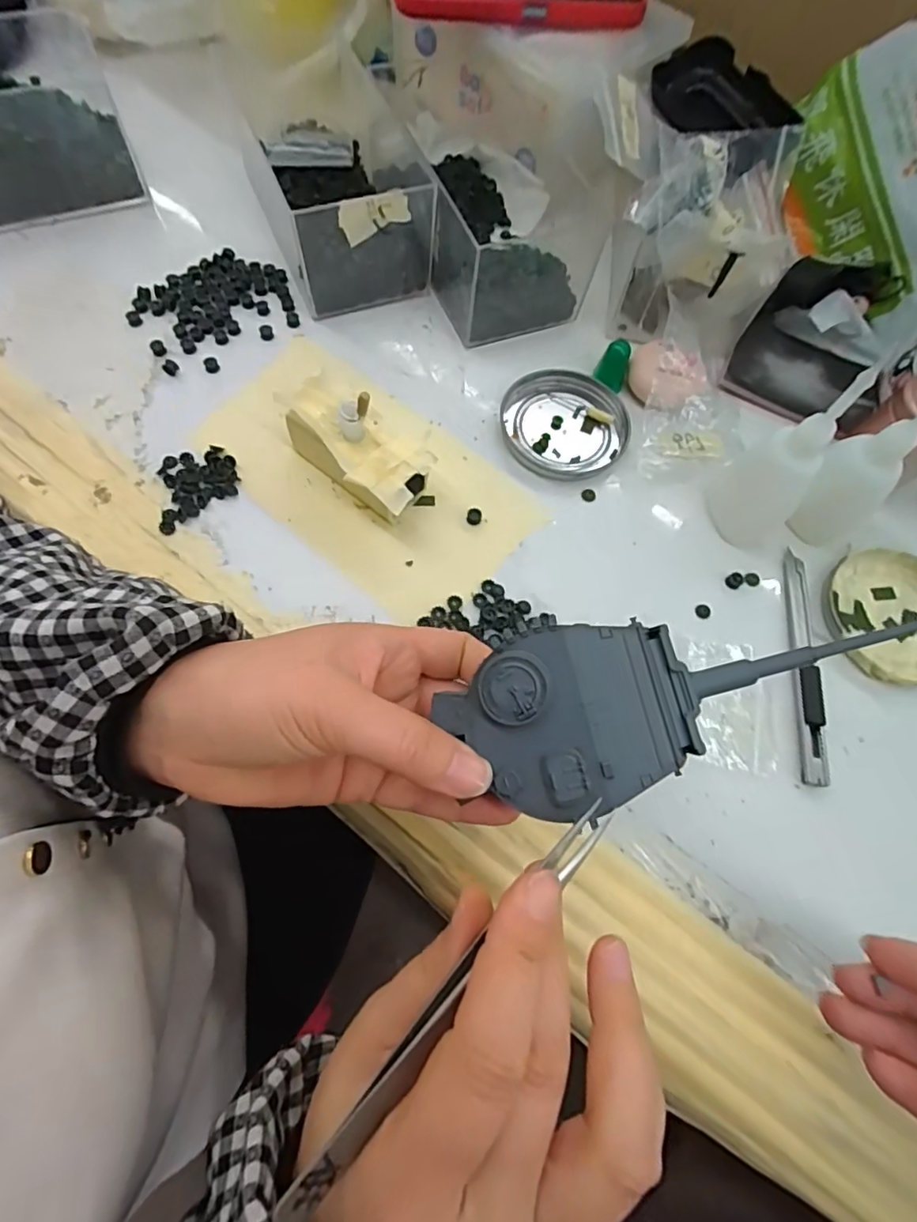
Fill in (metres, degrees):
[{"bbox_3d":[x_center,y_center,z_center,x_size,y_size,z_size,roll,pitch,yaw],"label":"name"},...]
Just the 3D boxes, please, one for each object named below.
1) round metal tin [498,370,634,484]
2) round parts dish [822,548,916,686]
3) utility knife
[{"bbox_3d":[0.067,-0.116,0.356,0.075,0.009,0.077,1,68,-4],"label":"round metal tin"},{"bbox_3d":[0.246,0.002,0.320,0.080,0.010,0.077,1,68,-4],"label":"round parts dish"},{"bbox_3d":[0.185,0.025,0.303,0.014,0.009,0.130,9,68,-1],"label":"utility knife"}]

